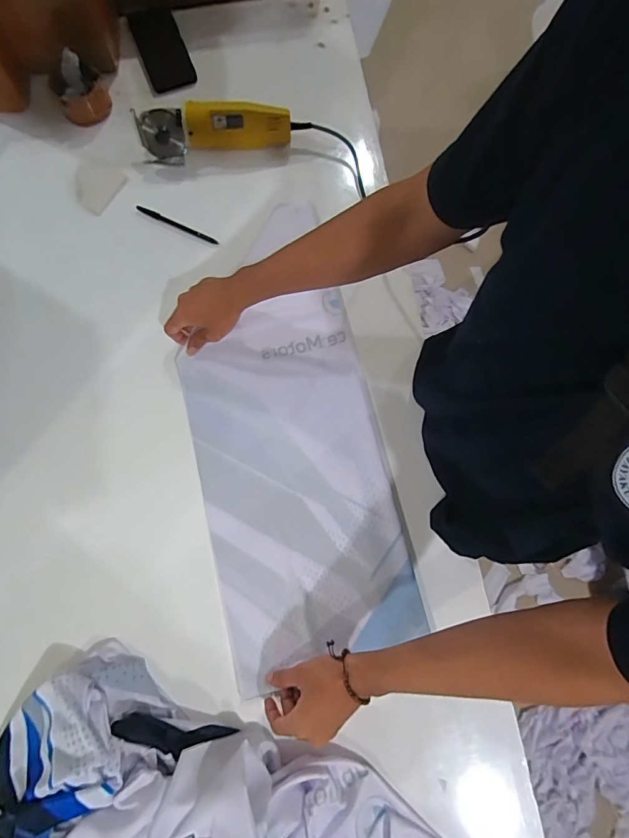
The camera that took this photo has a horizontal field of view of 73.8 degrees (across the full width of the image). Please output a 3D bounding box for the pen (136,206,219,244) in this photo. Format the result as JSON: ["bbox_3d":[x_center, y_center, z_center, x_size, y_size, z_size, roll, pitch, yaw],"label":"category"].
[{"bbox_3d":[-0.214,-0.303,0.655,0.138,0.010,0.013,26,79,6],"label":"pen"}]

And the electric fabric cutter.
[{"bbox_3d":[-0.146,-0.464,0.669,0.269,0.063,0.074,-9,78,-2],"label":"electric fabric cutter"}]

